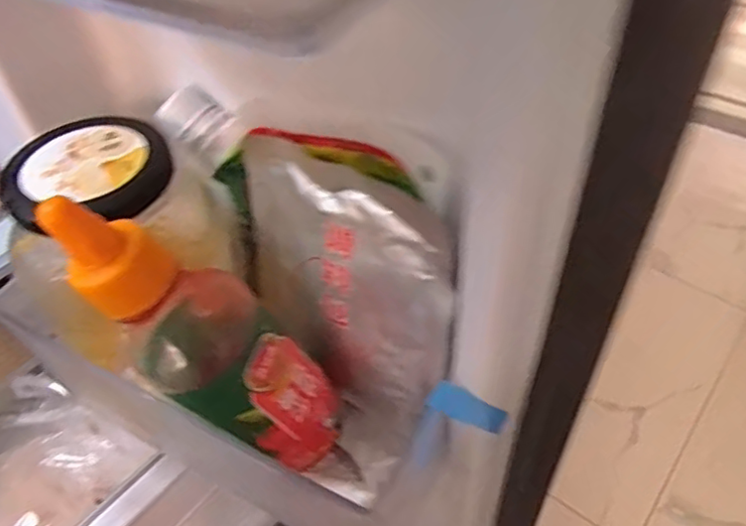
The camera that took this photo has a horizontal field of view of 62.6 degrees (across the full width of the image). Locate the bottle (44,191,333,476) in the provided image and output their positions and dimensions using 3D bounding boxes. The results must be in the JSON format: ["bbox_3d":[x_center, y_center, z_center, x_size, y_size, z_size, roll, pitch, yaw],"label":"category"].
[{"bbox_3d":[-0.073,0.032,0.267,0.053,0.167,0.071,-19,45,19],"label":"bottle"}]

